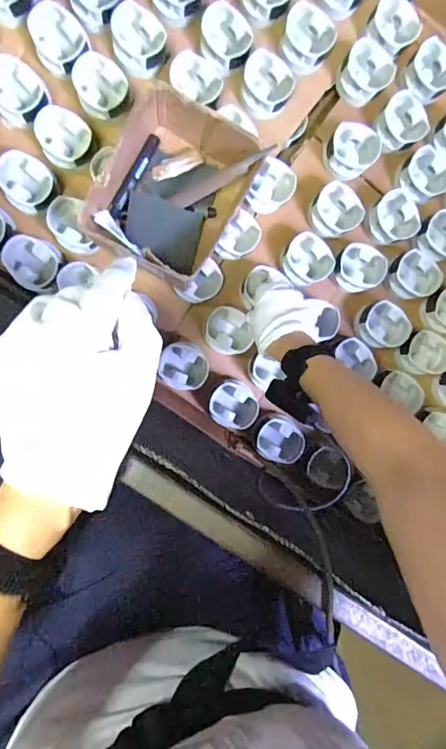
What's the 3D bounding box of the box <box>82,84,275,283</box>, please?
[{"bbox_3d":[-0.072,-0.244,0.583,0.160,0.105,0.203,31,90,-8],"label":"box"}]

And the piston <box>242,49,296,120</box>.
[{"bbox_3d":[0.067,-0.437,0.647,0.076,0.048,0.084,0,94,-7],"label":"piston"}]

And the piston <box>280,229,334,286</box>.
[{"bbox_3d":[0.132,-0.181,0.680,0.070,0.044,0.076,-1,94,-7],"label":"piston"}]

